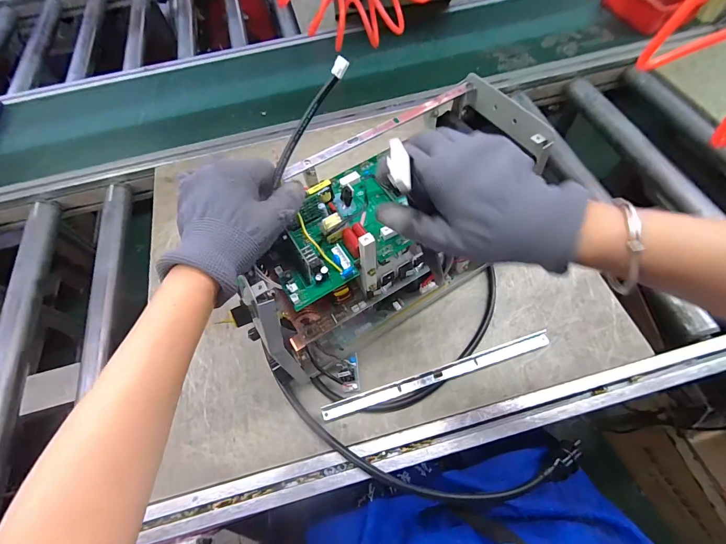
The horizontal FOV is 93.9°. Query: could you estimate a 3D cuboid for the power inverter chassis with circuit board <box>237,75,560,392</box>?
[{"bbox_3d":[0.035,-0.031,0.420,0.355,0.226,0.149,-40,66,-16],"label":"power inverter chassis with circuit board"}]

